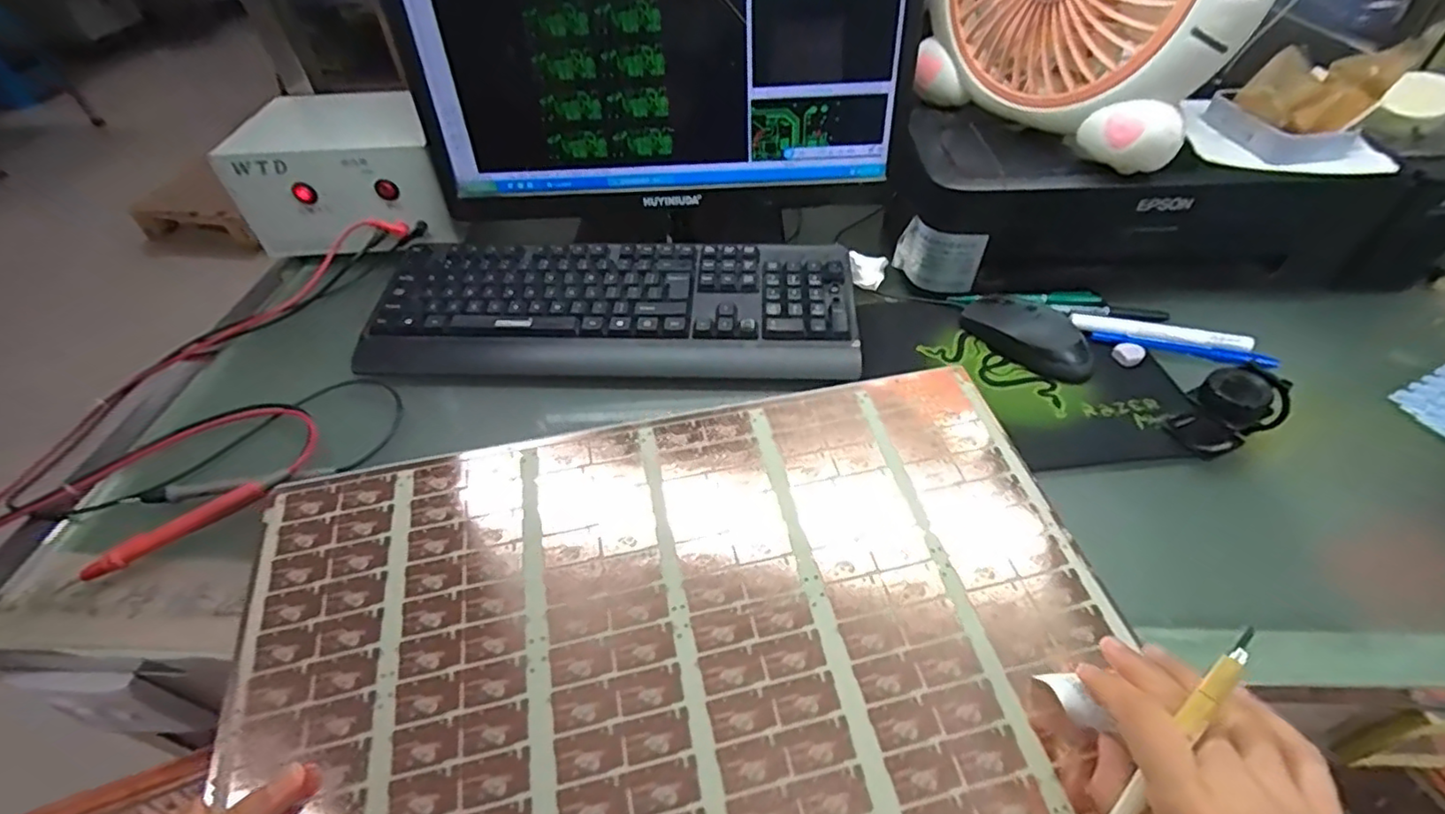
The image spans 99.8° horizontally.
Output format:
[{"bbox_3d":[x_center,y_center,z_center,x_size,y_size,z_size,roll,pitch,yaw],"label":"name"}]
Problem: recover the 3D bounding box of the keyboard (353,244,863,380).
[{"bbox_3d":[-0.098,-0.094,0.553,0.422,0.024,0.154,0,47,3],"label":"keyboard"}]

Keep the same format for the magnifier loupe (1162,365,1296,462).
[{"bbox_3d":[0.375,0.001,0.448,0.056,0.061,0.045,-15,54,-10],"label":"magnifier loupe"}]

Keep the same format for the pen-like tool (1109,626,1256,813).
[{"bbox_3d":[0.197,0.163,0.276,0.007,0.007,0.147,32,102,25],"label":"pen-like tool"}]

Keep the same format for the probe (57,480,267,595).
[{"bbox_3d":[-0.376,0.084,0.410,0.122,0.016,0.016,-31,52,-24],"label":"probe"}]

